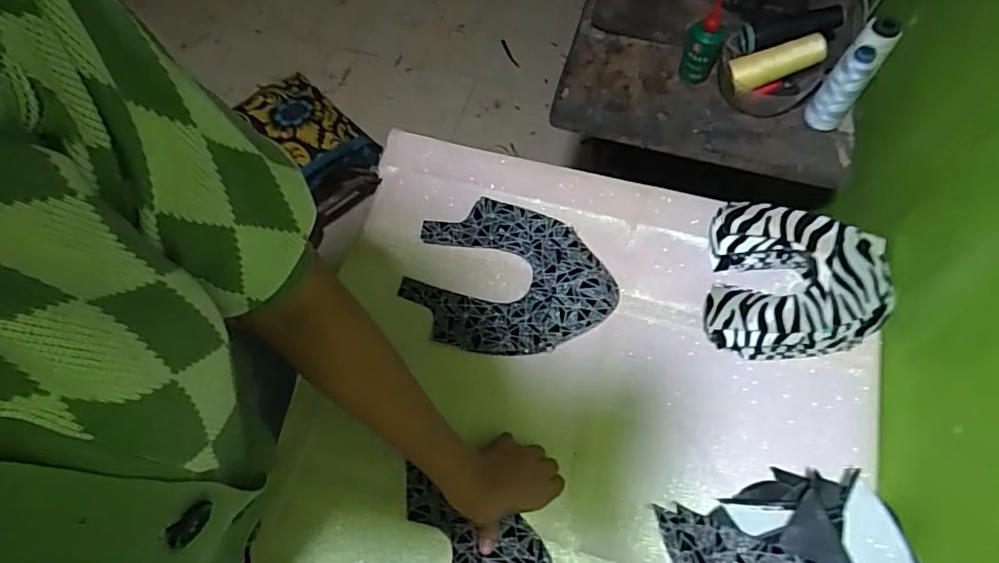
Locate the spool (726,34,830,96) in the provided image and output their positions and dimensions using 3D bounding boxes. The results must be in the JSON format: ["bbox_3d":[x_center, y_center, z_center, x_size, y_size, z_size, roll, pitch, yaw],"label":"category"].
[{"bbox_3d":[0.348,-0.277,0.720,0.116,0.036,0.038,-17,65,10],"label":"spool"}]

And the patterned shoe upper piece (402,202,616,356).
[{"bbox_3d":[0.012,-0.001,0.660,0.233,0.011,0.182,14,68,11],"label":"patterned shoe upper piece"}]

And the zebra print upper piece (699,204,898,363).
[{"bbox_3d":[0.320,-0.001,0.615,0.185,0.077,0.169,9,65,5],"label":"zebra print upper piece"}]

